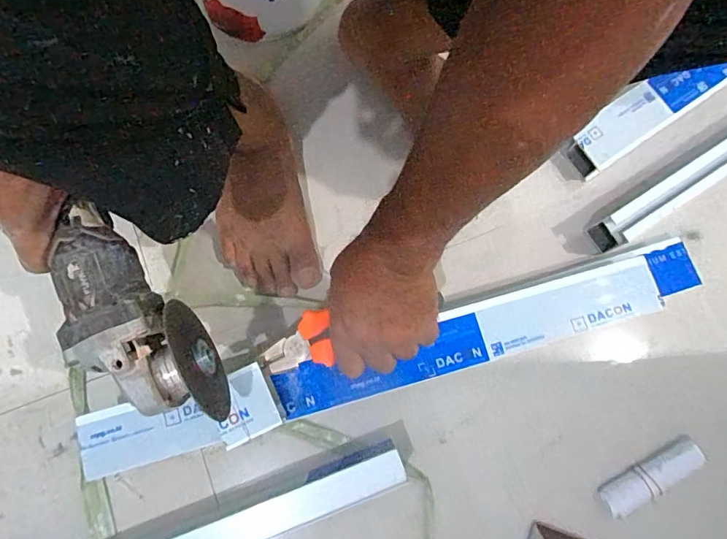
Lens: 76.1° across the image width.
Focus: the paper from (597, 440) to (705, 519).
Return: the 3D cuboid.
[{"bbox_3d":[0.306,0.221,0.496,0.118,0.023,0.029,-28,80,-7],"label":"paper"}]

